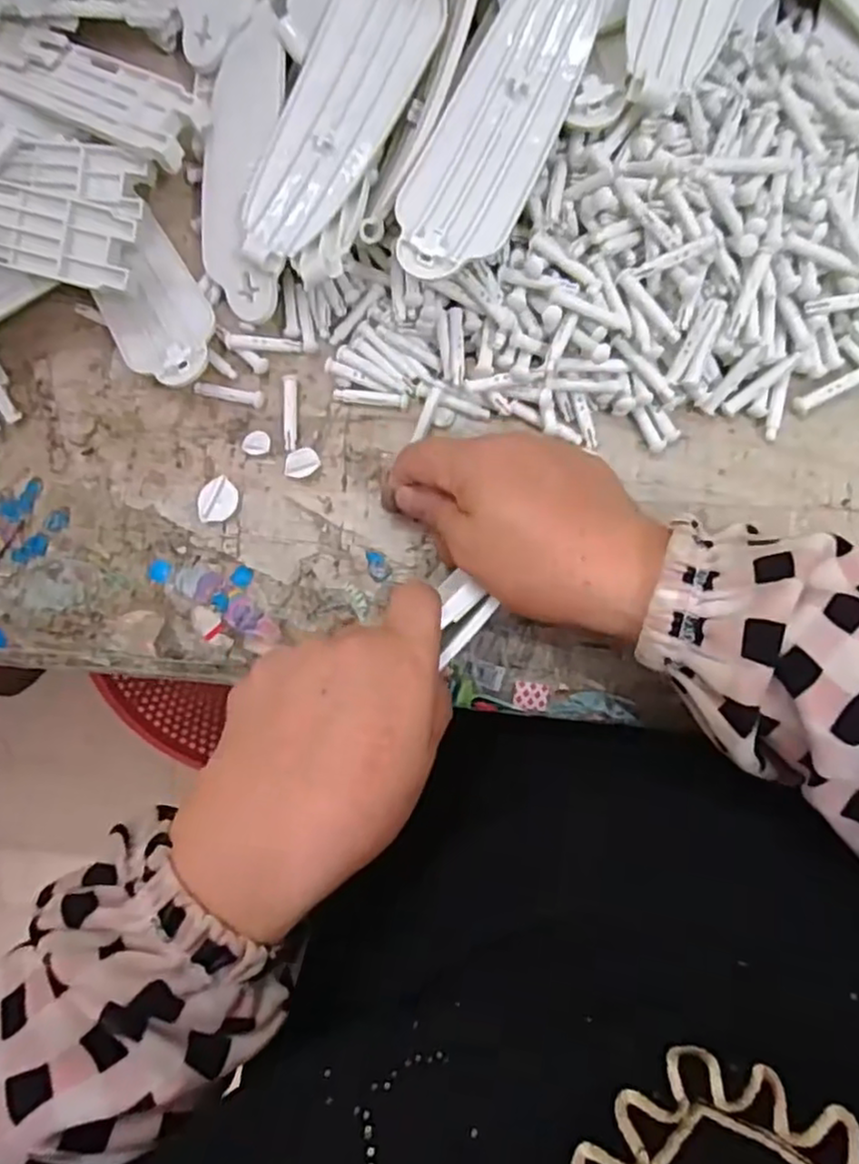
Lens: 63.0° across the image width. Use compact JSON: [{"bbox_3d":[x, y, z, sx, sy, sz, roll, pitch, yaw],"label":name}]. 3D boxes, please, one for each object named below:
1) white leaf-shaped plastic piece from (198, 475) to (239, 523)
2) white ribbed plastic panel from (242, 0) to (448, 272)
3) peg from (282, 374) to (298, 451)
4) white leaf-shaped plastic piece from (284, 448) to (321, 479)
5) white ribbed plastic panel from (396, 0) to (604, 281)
[{"bbox_3d":[-0.110,-0.043,0.366,0.020,0.007,0.023,3,83,7],"label":"white leaf-shaped plastic piece"},{"bbox_3d":[-0.045,-0.224,0.327,0.056,0.019,0.153,34,102,10],"label":"white ribbed plastic panel"},{"bbox_3d":[-0.073,-0.089,0.367,0.008,0.006,0.042,-4,83,7],"label":"peg"},{"bbox_3d":[-0.066,-0.061,0.363,0.018,0.004,0.014,-34,80,2],"label":"white leaf-shaped plastic piece"},{"bbox_3d":[0.031,-0.205,0.314,0.050,0.023,0.151,25,87,10],"label":"white ribbed plastic panel"}]

